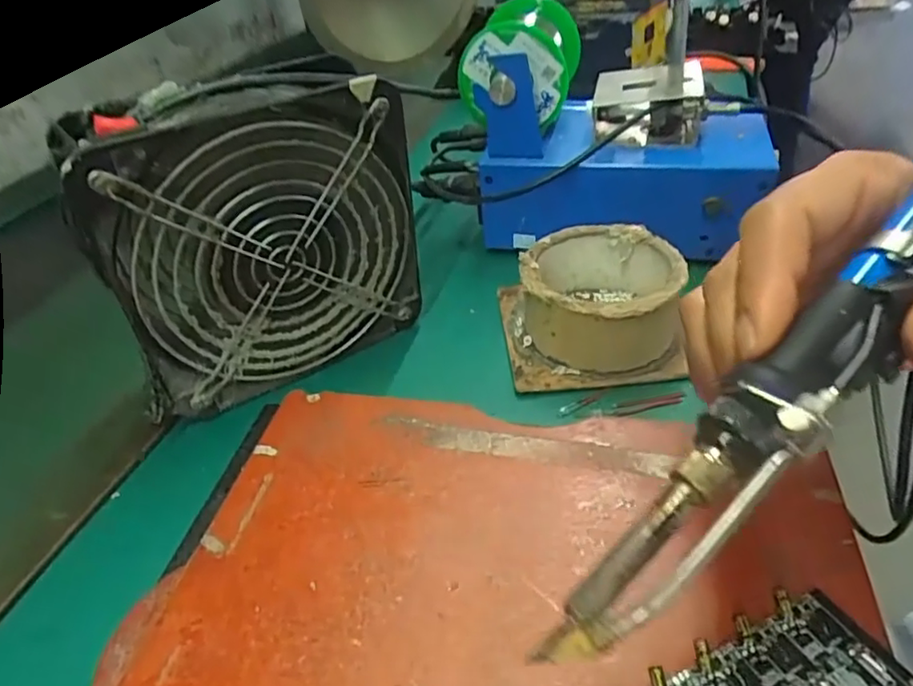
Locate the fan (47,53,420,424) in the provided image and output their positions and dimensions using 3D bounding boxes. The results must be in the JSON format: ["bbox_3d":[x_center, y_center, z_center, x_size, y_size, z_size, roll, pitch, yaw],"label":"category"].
[{"bbox_3d":[-0.095,-0.051,0.312,0.152,0.150,0.048,-27,42,-21],"label":"fan"}]

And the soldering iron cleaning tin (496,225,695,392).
[{"bbox_3d":[0.077,-0.021,0.346,0.099,0.054,0.091,-8,38,2],"label":"soldering iron cleaning tin"}]

